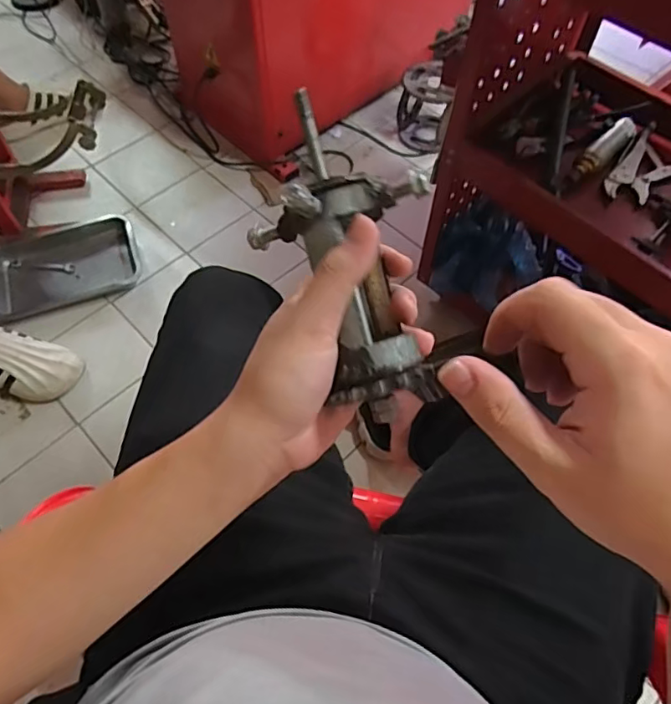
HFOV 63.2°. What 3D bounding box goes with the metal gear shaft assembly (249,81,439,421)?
[{"bbox_3d":[0.007,-0.046,0.272,0.078,0.060,0.159,-17,90,-8],"label":"metal gear shaft assembly"}]

